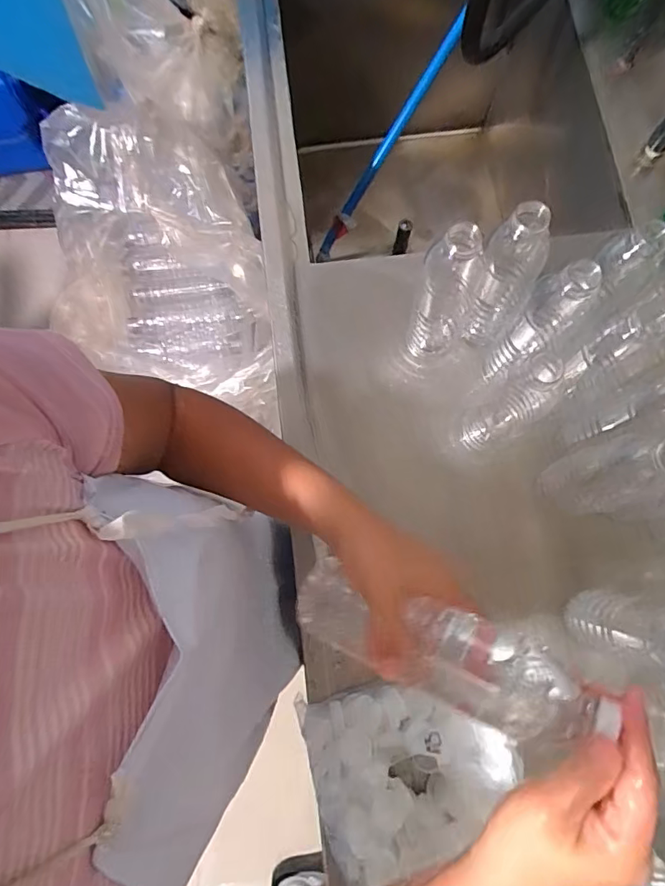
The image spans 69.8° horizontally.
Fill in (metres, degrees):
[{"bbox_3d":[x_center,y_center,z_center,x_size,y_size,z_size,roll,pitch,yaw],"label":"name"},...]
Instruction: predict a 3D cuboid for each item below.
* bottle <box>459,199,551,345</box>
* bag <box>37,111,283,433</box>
[{"bbox_3d":[0.180,-0.166,0.502,0.061,0.210,0.076,29,80,6],"label":"bottle"},{"bbox_3d":[-0.310,-0.343,0.869,0.317,0.281,0.388,-27,79,-5],"label":"bag"}]

